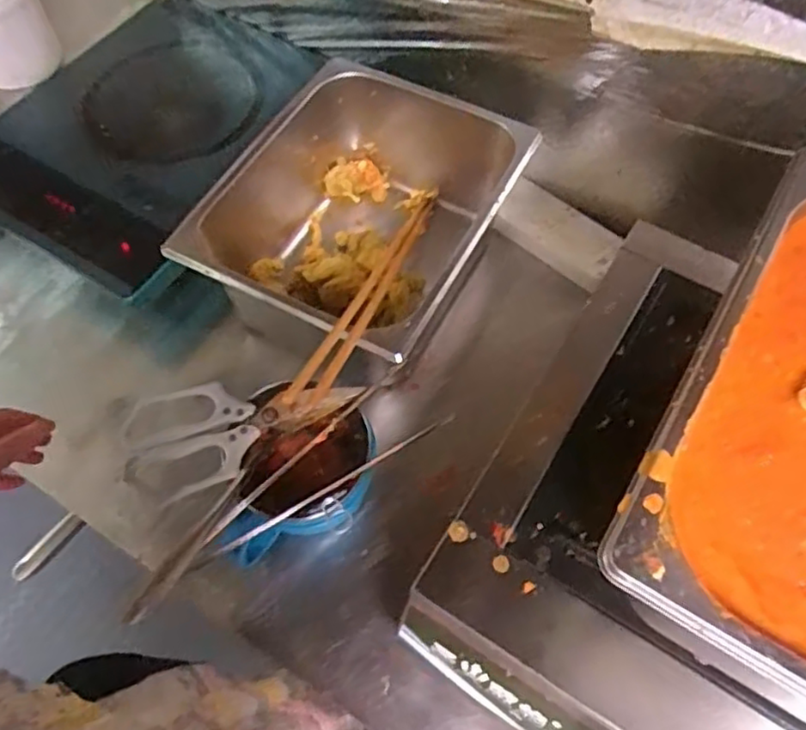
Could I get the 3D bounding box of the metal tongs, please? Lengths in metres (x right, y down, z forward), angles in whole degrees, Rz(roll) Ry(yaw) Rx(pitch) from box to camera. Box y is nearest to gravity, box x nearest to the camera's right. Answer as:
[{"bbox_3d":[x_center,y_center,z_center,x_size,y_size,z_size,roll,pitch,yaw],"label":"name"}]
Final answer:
[{"bbox_3d":[-0.110,0.105,0.588,0.301,0.016,0.075,-31,65,-14],"label":"metal tongs"}]

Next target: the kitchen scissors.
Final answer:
[{"bbox_3d":[-0.149,0.053,0.615,0.209,0.021,0.099,-19,63,-8],"label":"kitchen scissors"}]

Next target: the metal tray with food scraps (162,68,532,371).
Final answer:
[{"bbox_3d":[-0.047,-0.145,0.763,0.287,0.186,0.334,26,66,15],"label":"metal tray with food scraps"}]

